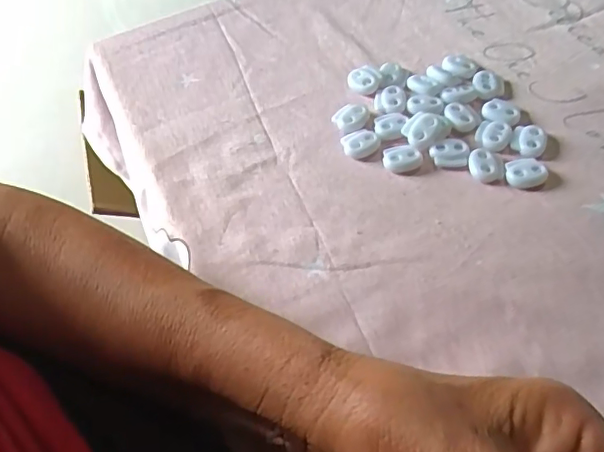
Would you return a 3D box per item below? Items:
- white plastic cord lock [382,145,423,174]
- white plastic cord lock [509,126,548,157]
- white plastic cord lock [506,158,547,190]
[{"bbox_3d":[0.056,-0.038,0.317,0.022,0.006,0.016,-12,54,-4],"label":"white plastic cord lock"},{"bbox_3d":[0.129,-0.049,0.319,0.019,0.006,0.018,19,57,17],"label":"white plastic cord lock"},{"bbox_3d":[0.123,-0.029,0.306,0.021,0.007,0.018,-6,54,0],"label":"white plastic cord lock"}]

